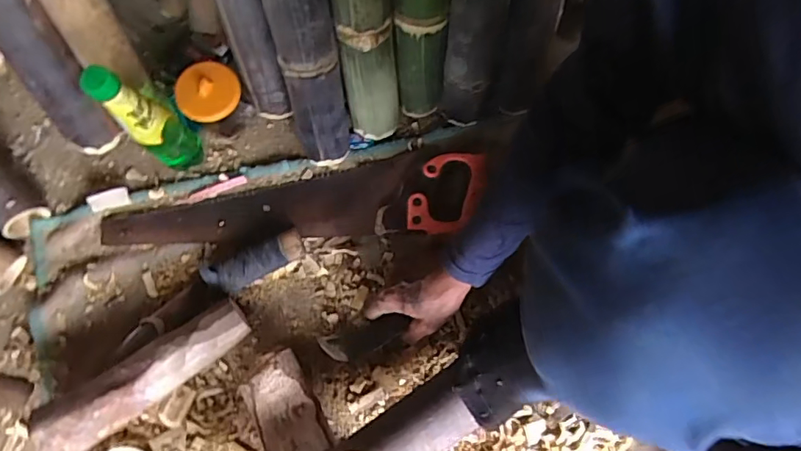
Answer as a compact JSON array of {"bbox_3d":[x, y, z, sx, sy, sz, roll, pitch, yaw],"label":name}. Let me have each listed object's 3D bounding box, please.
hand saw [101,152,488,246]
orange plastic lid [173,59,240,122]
[{"bbox_3d":[-0.154,-0.041,0.694,0.481,0.035,0.119,-2,74,0],"label":"hand saw"},{"bbox_3d":[-0.240,-0.168,0.647,0.076,0.022,0.068,-17,99,-18],"label":"orange plastic lid"}]

